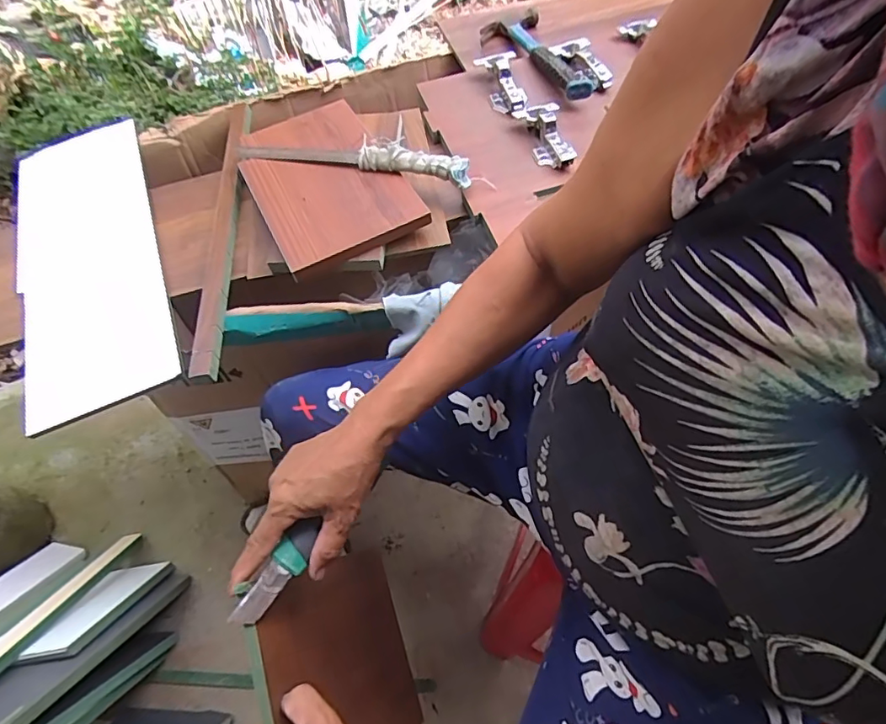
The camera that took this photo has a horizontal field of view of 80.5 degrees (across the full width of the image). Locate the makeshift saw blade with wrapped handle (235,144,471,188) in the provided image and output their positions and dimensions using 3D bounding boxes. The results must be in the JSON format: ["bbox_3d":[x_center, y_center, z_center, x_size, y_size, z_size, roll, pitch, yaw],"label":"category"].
[{"bbox_3d":[-0.115,-0.254,0.642,0.302,0.040,0.021,12,50,8],"label":"makeshift saw blade with wrapped handle"}]

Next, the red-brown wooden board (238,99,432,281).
[{"bbox_3d":[-0.146,-0.224,0.640,0.167,0.021,0.255,-24,60,-14],"label":"red-brown wooden board"}]

